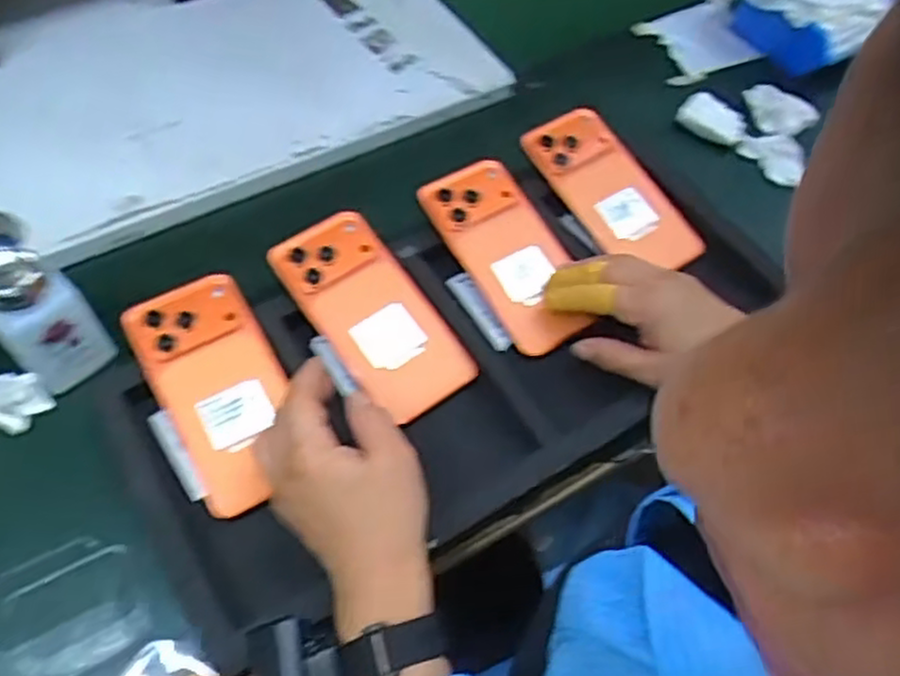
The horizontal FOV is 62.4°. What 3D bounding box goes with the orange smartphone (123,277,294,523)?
[{"bbox_3d":[-0.155,0.033,0.508,0.081,0.018,0.161,-27,75,-20],"label":"orange smartphone"}]

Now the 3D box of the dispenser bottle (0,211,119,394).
[{"bbox_3d":[-0.277,-0.023,0.491,0.055,0.114,0.056,39,63,21],"label":"dispenser bottle"}]

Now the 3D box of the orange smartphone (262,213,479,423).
[{"bbox_3d":[-0.056,-0.019,0.545,0.080,0.011,0.166,-36,81,-24],"label":"orange smartphone"}]

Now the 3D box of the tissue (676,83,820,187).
[{"bbox_3d":[0.294,-0.208,0.714,0.125,0.022,0.099,35,61,19],"label":"tissue"}]

